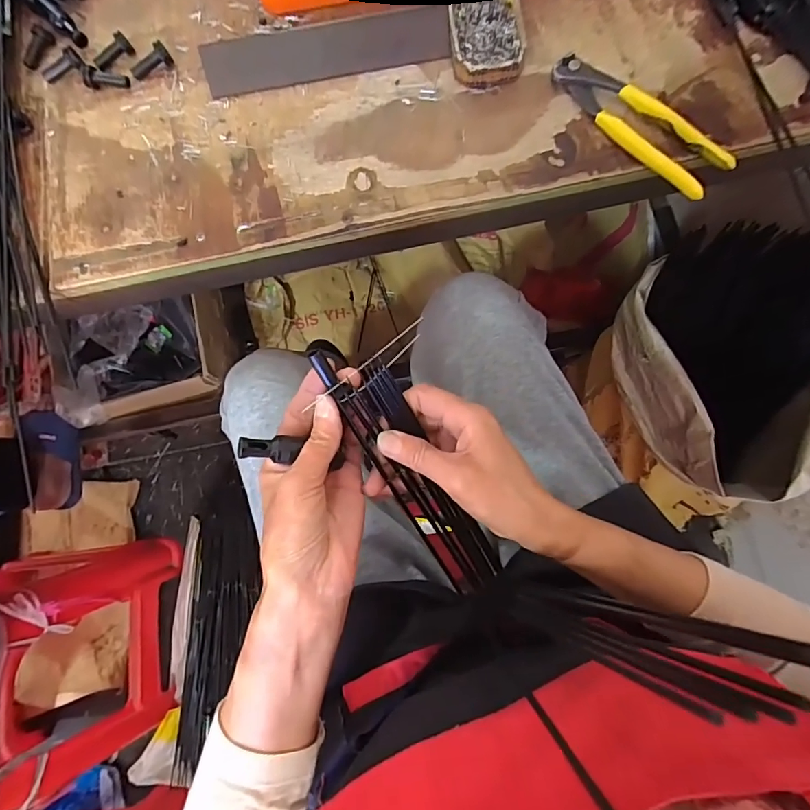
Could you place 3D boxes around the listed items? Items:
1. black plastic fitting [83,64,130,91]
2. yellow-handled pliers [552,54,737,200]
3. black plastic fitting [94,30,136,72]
[{"bbox_3d":[-0.275,-0.299,0.422,0.040,0.012,0.017,13,81,4],"label":"black plastic fitting"},{"bbox_3d":[0.190,-0.235,0.375,0.046,0.015,0.163,-42,81,-5],"label":"yellow-handled pliers"},{"bbox_3d":[-0.274,-0.330,0.429,0.038,0.014,0.017,-38,81,-4],"label":"black plastic fitting"}]

